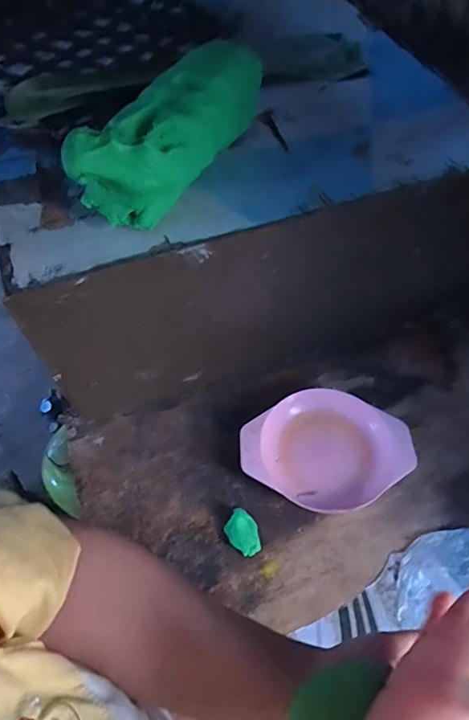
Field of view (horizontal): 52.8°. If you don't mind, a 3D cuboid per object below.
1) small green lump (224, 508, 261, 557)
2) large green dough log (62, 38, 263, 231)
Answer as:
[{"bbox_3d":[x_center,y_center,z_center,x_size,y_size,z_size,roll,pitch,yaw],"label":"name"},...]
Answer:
[{"bbox_3d":[0.010,0.182,0.496,0.030,0.022,0.043,-34,62,-19],"label":"small green lump"},{"bbox_3d":[-0.050,-0.203,0.428,0.070,0.084,0.224,26,61,17],"label":"large green dough log"}]

